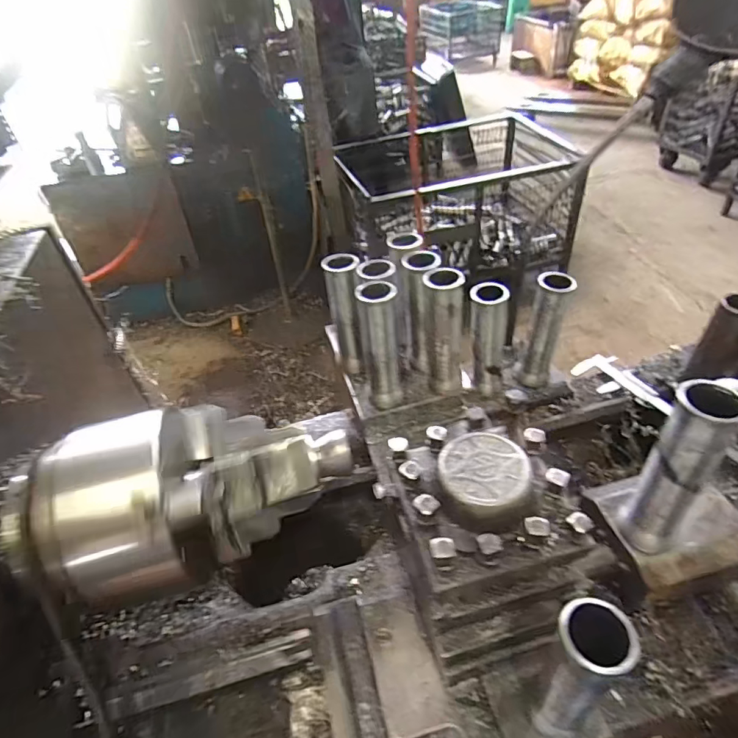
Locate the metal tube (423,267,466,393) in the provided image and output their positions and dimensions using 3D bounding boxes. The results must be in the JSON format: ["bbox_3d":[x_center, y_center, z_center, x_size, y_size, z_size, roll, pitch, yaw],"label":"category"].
[{"bbox_3d":[0.112,-0.054,0.711,0.055,0.189,0.060,0,43,8],"label":"metal tube"}]

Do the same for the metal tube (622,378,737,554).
[{"bbox_3d":[0.287,0.096,0.454,0.055,0.187,0.046,-35,49,-27],"label":"metal tube"}]

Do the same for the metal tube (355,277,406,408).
[{"bbox_3d":[0.018,-0.034,0.698,0.054,0.194,0.054,-7,42,0],"label":"metal tube"}]

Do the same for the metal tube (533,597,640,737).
[{"bbox_3d":[0.174,0.257,0.409,0.051,0.185,0.054,-4,42,4],"label":"metal tube"}]

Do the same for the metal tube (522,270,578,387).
[{"bbox_3d":[0.279,-0.058,0.770,0.059,0.186,0.049,10,45,18],"label":"metal tube"}]

